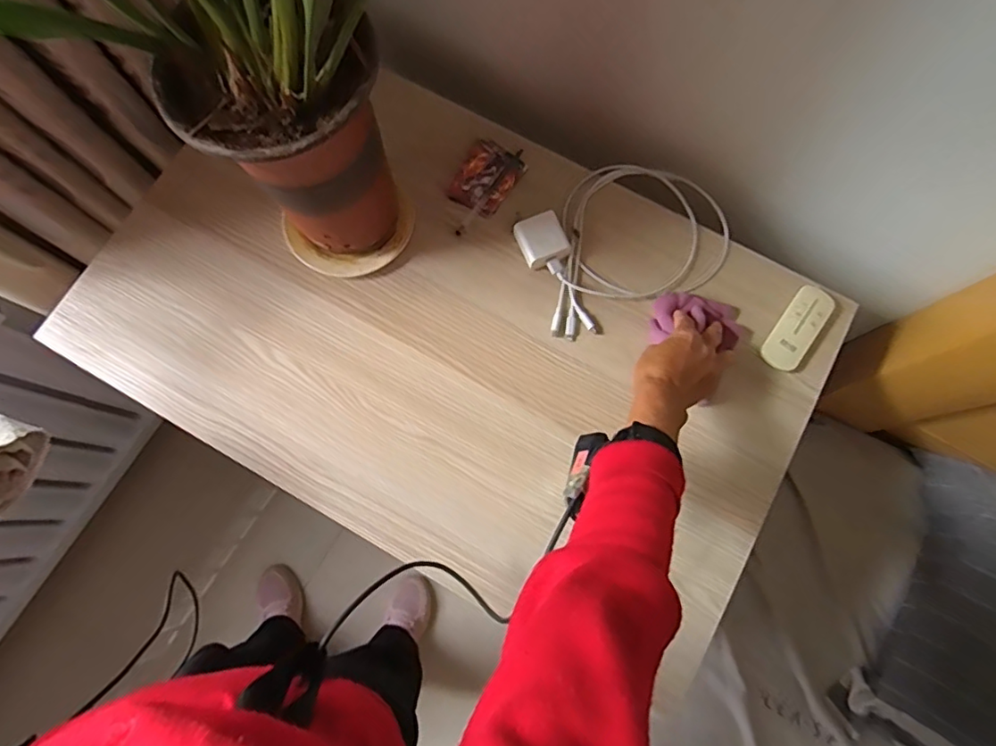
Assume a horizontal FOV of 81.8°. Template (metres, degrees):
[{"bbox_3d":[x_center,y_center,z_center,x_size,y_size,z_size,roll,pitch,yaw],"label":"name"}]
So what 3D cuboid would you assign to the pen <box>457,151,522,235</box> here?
[{"bbox_3d":[-0.010,-0.212,0.676,0.009,0.009,0.128,34,79,9],"label":"pen"}]

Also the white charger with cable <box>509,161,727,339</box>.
[{"bbox_3d":[0.146,-0.162,0.656,0.238,0.032,0.176,-22,76,-4],"label":"white charger with cable"}]

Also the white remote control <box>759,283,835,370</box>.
[{"bbox_3d":[0.334,-0.051,0.640,0.042,0.012,0.105,34,79,9],"label":"white remote control"}]

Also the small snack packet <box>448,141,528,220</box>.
[{"bbox_3d":[-0.014,-0.230,0.682,0.065,0.013,0.085,33,79,9],"label":"small snack packet"}]

